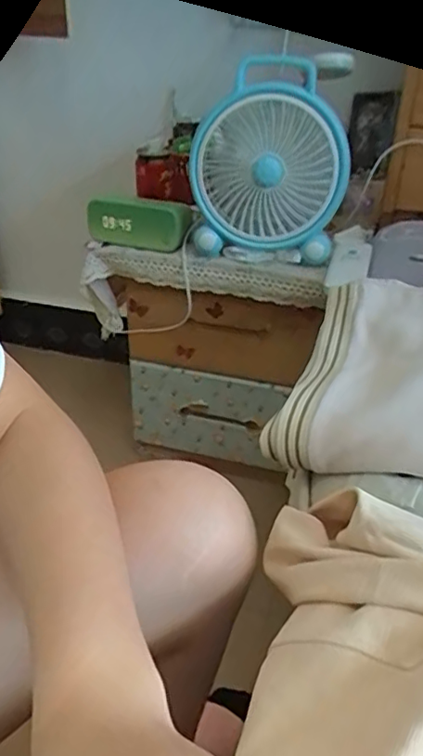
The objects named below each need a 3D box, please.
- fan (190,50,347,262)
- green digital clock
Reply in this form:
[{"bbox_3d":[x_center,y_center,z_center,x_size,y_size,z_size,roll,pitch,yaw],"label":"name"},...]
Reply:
[{"bbox_3d":[0.075,-0.288,0.767,0.192,0.224,0.142,4,30,4],"label":"fan"},{"bbox_3d":[-0.107,-0.226,0.840,0.155,0.057,0.046,15,32,21],"label":"green digital clock"}]

